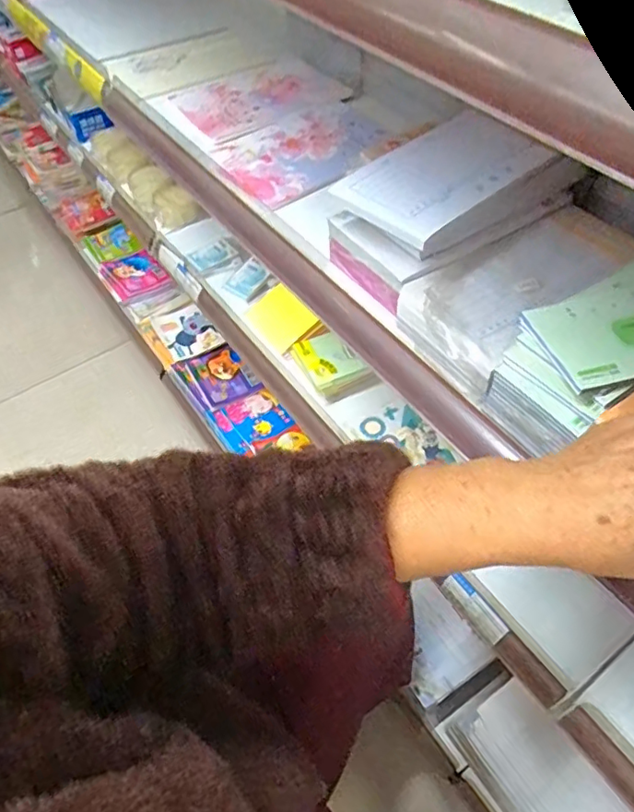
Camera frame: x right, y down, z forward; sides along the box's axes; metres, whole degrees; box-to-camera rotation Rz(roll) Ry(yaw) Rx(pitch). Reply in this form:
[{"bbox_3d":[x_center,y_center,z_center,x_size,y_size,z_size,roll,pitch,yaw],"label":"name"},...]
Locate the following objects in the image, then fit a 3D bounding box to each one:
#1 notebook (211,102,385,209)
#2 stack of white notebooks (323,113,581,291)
[{"bbox_3d":[-0.007,-0.312,0.671,0.218,0.006,0.149,-34,59,-21],"label":"notebook"},{"bbox_3d":[0.115,-0.188,0.498,0.196,0.057,0.111,-33,59,-21],"label":"stack of white notebooks"}]

